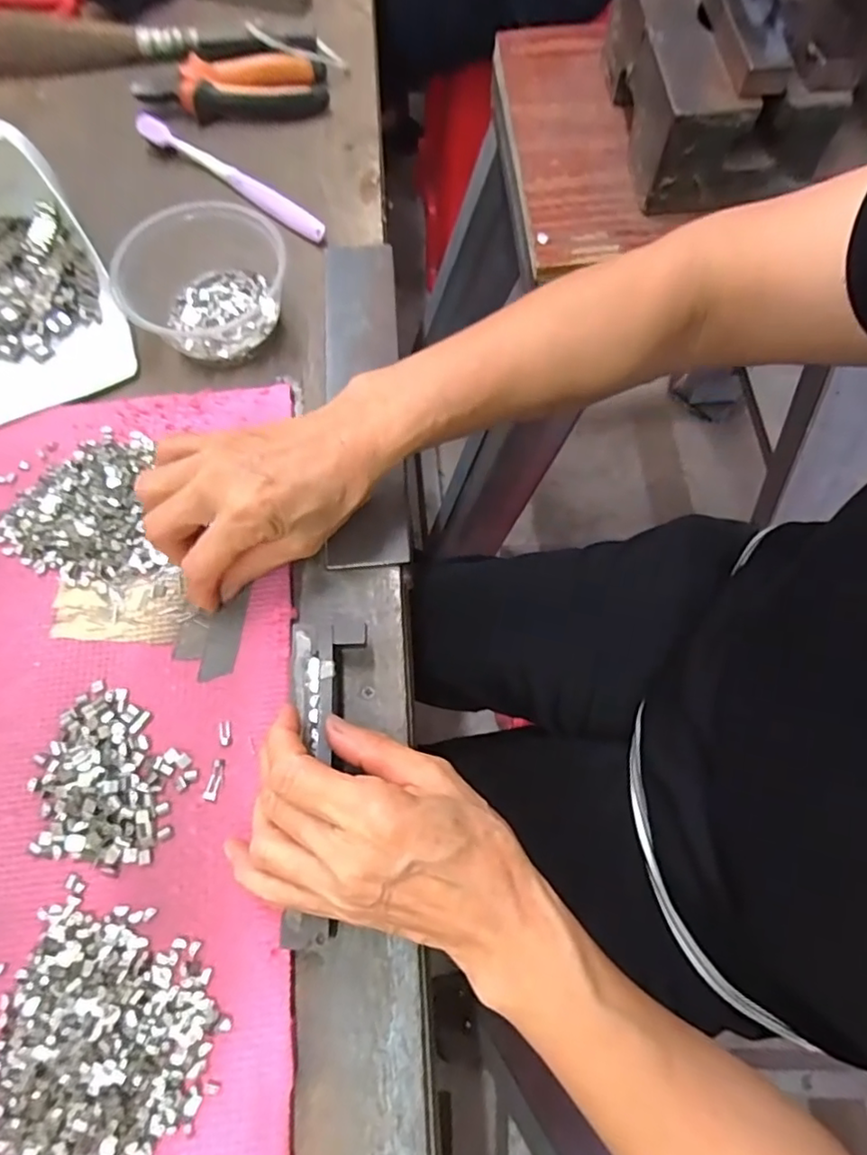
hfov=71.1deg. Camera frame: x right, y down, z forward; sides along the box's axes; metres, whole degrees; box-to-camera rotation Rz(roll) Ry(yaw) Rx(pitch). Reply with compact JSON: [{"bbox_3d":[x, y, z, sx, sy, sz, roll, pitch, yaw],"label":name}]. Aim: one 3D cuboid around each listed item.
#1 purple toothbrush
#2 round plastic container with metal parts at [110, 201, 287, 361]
[{"bbox_3d":[-0.154,-0.306,0.462,0.183,0.018,0.015,34,74,13],"label":"purple toothbrush"},{"bbox_3d":[-0.147,-0.195,0.400,0.092,0.054,0.093,-1,69,1],"label":"round plastic container with metal parts"}]

